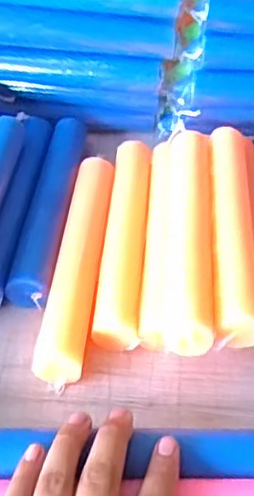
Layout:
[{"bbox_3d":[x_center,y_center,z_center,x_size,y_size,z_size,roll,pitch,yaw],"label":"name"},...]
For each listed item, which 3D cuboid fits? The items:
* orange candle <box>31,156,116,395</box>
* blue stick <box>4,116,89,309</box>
[{"bbox_3d":[-0.032,0.008,0.440,0.029,0.022,0.195,7,46,1],"label":"orange candle"},{"bbox_3d":[-0.056,-0.036,0.482,0.027,0.023,0.205,7,46,2],"label":"blue stick"}]

